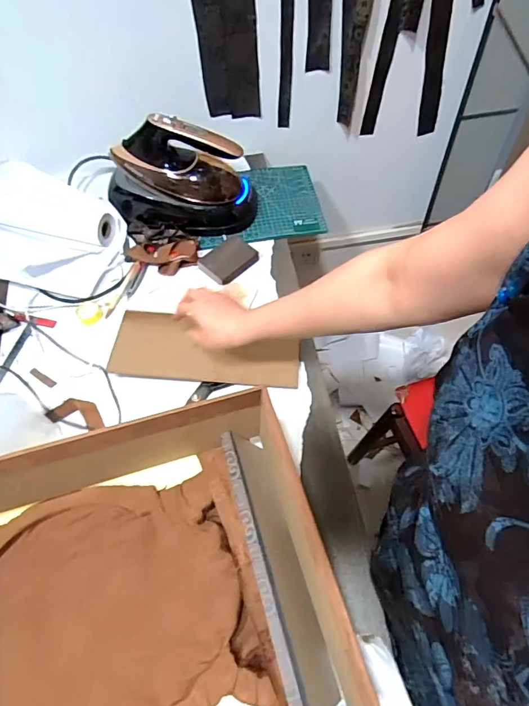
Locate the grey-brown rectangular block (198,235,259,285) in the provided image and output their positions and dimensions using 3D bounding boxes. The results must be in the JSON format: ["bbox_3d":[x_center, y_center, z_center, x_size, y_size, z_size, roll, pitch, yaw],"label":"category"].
[{"bbox_3d":[-0.070,-0.186,0.883,0.111,0.017,0.079,-40,66,-21],"label":"grey-brown rectangular block"}]

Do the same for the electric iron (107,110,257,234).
[{"bbox_3d":[-0.161,-0.329,0.866,0.281,0.190,0.124,-9,59,-5],"label":"electric iron"}]

